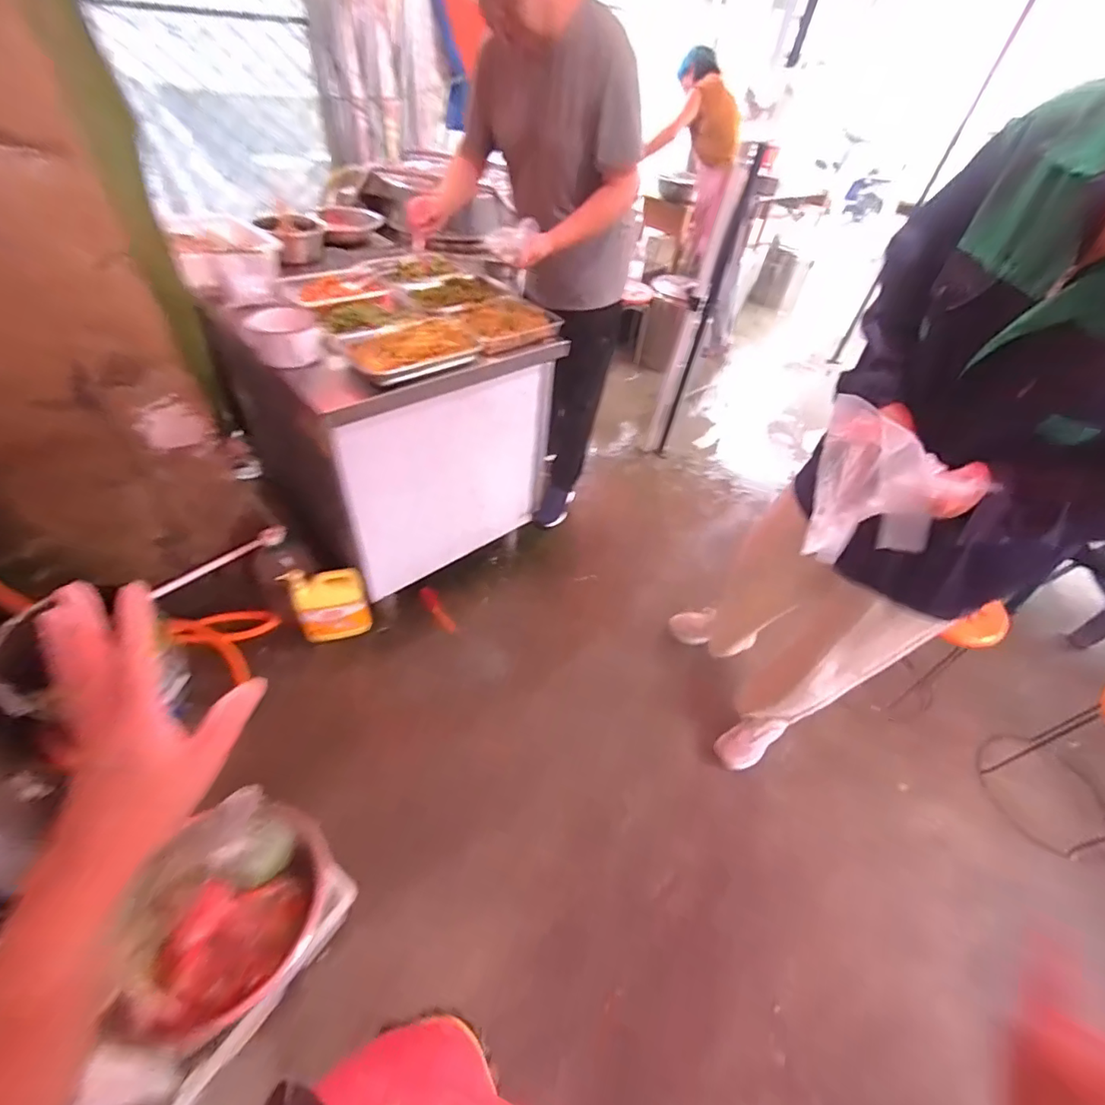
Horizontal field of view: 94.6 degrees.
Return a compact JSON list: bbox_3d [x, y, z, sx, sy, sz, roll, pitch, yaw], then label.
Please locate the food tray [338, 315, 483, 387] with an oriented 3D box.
[{"bbox_3d":[-0.345,-0.518,1.272,0.308,0.076,0.211,-28,57,-28],"label":"food tray"}]

